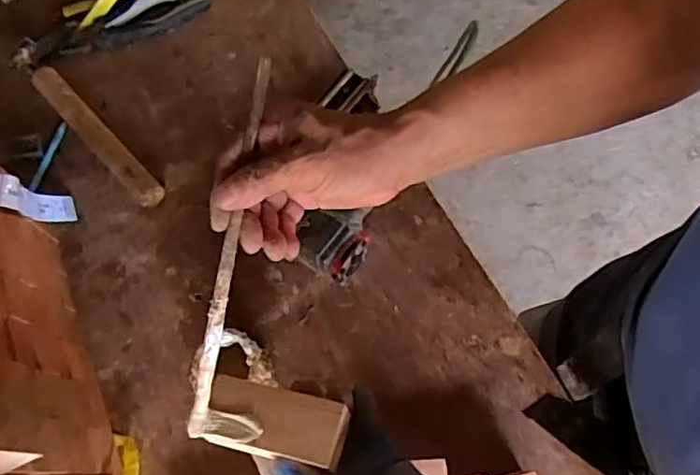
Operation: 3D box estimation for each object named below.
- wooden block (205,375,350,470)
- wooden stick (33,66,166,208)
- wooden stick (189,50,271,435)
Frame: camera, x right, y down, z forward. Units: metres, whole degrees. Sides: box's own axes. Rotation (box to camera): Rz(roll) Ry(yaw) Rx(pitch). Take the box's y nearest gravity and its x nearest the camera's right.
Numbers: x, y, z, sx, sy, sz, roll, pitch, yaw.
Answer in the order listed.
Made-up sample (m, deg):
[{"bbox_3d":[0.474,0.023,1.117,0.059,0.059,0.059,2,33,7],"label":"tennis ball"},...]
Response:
[{"bbox_3d":[-0.055,0.129,0.422,0.101,0.009,0.049,14,70,17],"label":"wooden block"},{"bbox_3d":[-0.297,-0.120,0.703,0.032,0.028,0.226,-41,75,-14],"label":"wooden stick"},{"bbox_3d":[-0.083,0.011,0.410,0.011,0.008,0.262,12,97,5],"label":"wooden stick"}]

